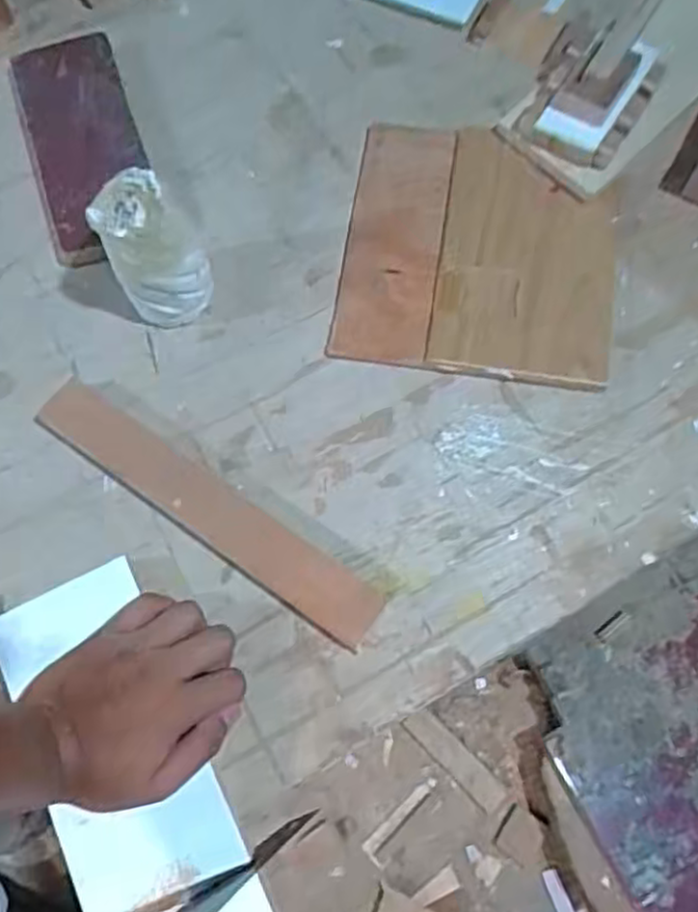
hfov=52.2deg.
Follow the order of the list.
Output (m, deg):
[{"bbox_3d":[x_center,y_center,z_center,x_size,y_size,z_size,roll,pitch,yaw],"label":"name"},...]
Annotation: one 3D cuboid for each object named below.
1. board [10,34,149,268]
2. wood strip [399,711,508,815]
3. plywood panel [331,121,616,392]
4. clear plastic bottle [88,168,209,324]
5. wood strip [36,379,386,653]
[{"bbox_3d":[-0.221,-0.257,0.586,0.090,0.022,0.222,-19,68,-2],"label":"board"},{"bbox_3d":[0.159,0.458,1.076,0.041,0.006,0.172,-43,73,-14],"label":"wood strip"},{"bbox_3d":[0.102,-0.163,0.560,0.205,0.014,0.220,9,68,6],"label":"plywood panel"},{"bbox_3d":[-0.137,-0.143,0.505,0.059,0.109,0.055,-1,68,2],"label":"clear plastic bottle"},{"bbox_3d":[-0.100,0.033,0.496,0.281,0.010,0.044,33,73,14],"label":"wood strip"}]

